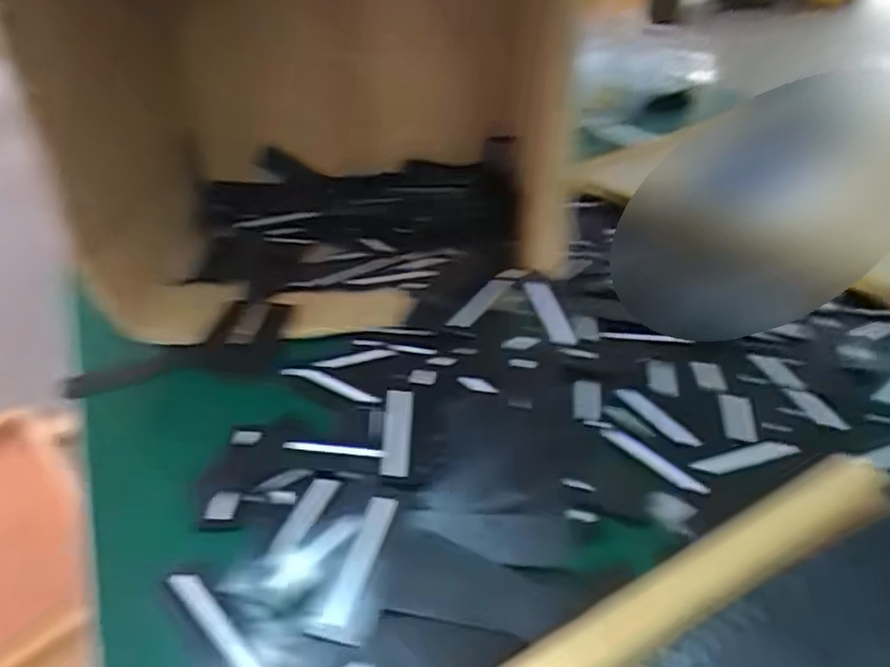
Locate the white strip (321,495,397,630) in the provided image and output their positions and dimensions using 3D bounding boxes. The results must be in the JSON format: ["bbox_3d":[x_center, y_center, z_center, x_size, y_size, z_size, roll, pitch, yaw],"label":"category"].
[{"bbox_3d":[-0.046,0.122,0.360,0.015,0.004,0.078,5,37,17],"label":"white strip"}]

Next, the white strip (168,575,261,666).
[{"bbox_3d":[-0.117,0.148,0.338,0.079,0.004,0.011,29,59,35],"label":"white strip"}]

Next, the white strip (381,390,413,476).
[{"bbox_3d":[-0.032,0.063,0.434,0.018,0.005,0.074,-4,35,4],"label":"white strip"}]

